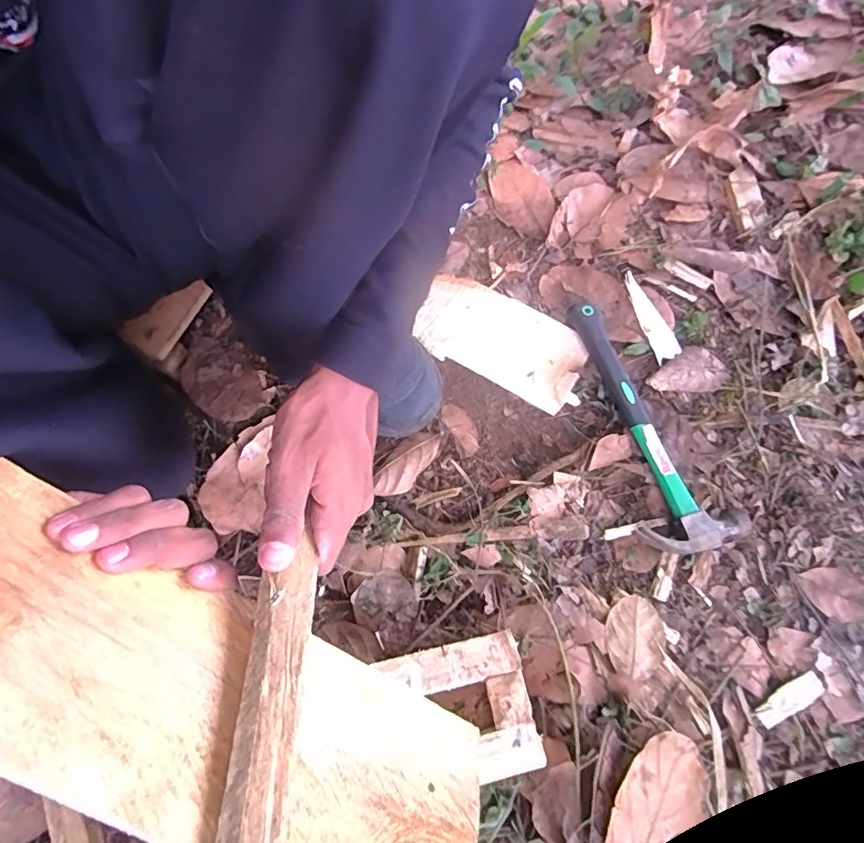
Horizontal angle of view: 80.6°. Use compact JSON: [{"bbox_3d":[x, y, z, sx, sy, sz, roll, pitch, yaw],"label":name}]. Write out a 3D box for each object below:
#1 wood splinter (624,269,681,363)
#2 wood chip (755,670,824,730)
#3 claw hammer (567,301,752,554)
[{"bbox_3d":[0.231,-0.116,0.543,0.027,0.004,0.111,-16,68,-4],"label":"wood splinter"},{"bbox_3d":[0.290,0.226,0.412,0.061,0.004,0.021,-26,69,-7],"label":"wood chip"},{"bbox_3d":[0.213,-0.006,0.492,0.092,0.023,0.256,-10,68,-1],"label":"claw hammer"}]

